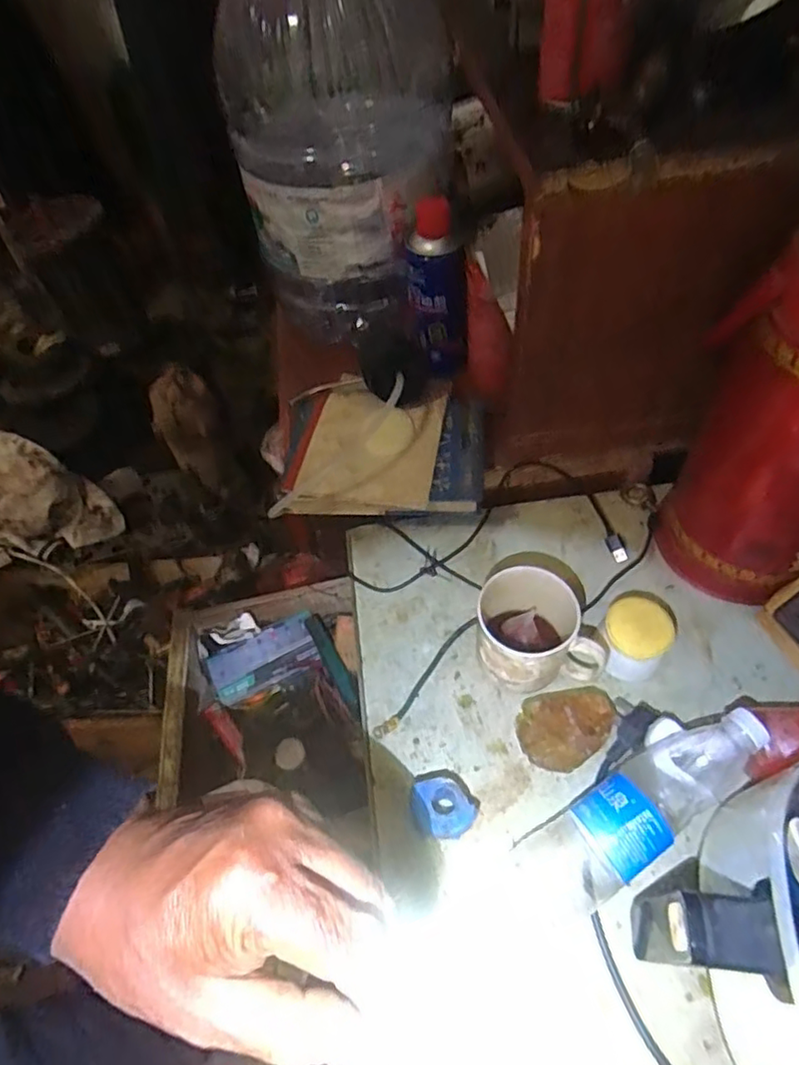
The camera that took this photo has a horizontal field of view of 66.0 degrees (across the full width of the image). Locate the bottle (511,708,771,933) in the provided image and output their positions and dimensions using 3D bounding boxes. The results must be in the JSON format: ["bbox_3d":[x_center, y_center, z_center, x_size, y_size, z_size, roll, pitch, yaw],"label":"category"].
[{"bbox_3d":[0.184,0.211,0.468,0.205,0.074,0.063,-35,57,-4],"label":"bottle"}]

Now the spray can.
[{"bbox_3d":[0.043,-0.263,0.692,0.064,0.177,0.069,-3,52,2],"label":"spray can"}]

